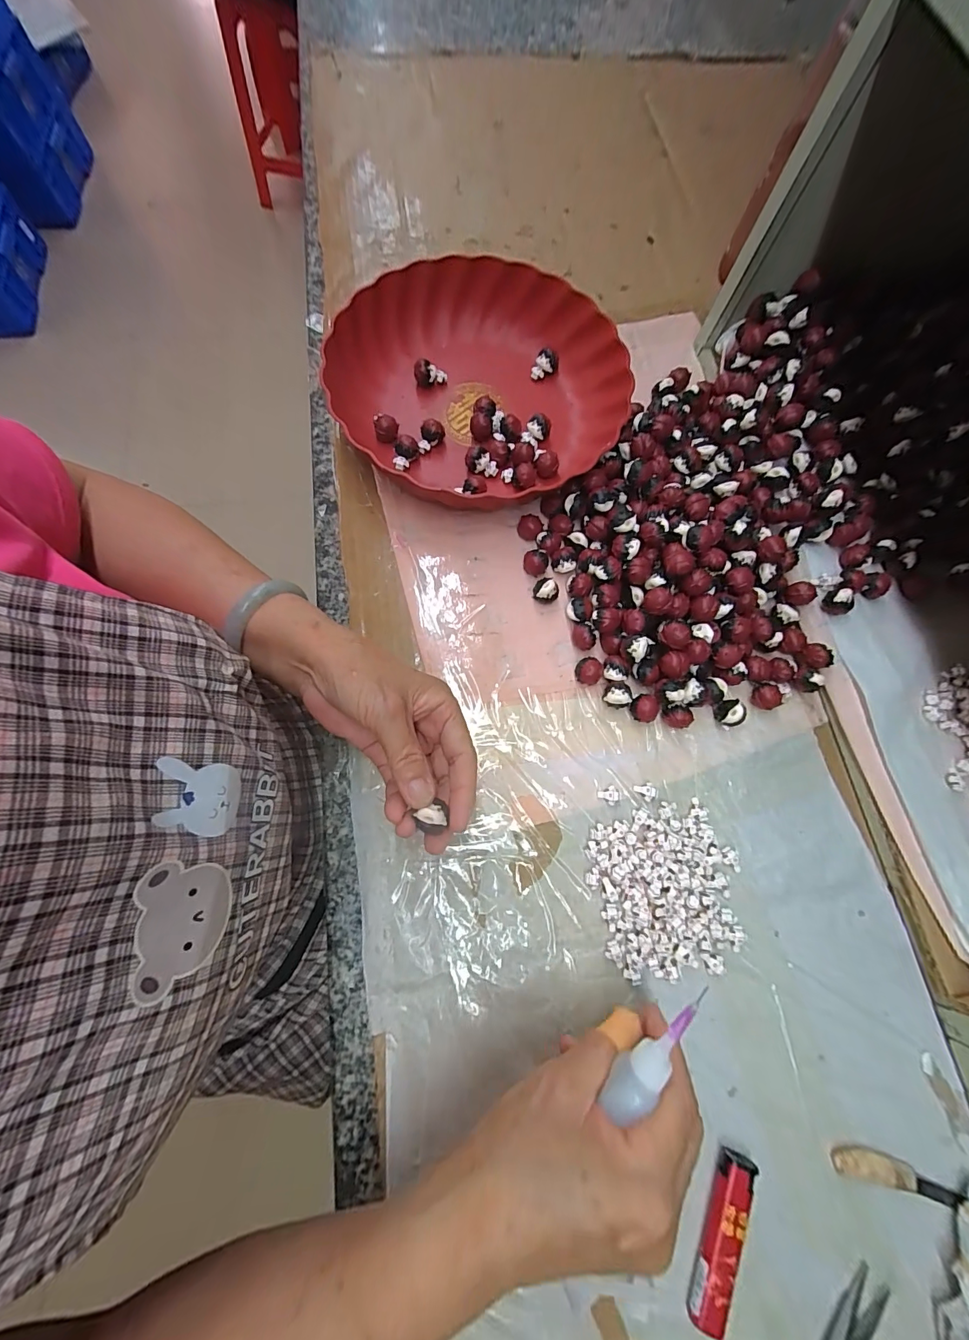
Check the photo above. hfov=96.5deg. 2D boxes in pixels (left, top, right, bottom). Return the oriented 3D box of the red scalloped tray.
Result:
[{"bbox_3d":[-0.005,-0.244,0.372,0.237,0.062,0.239,-31,78,-11],"label":"red scalloped tray"}]

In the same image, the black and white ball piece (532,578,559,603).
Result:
[{"bbox_3d":[0.048,-0.062,0.336,0.018,0.016,0.014,28,75,5],"label":"black and white ball piece"}]

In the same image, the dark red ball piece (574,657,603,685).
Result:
[{"bbox_3d":[0.078,0.002,0.323,0.020,0.016,0.019,1,74,-3],"label":"dark red ball piece"}]

